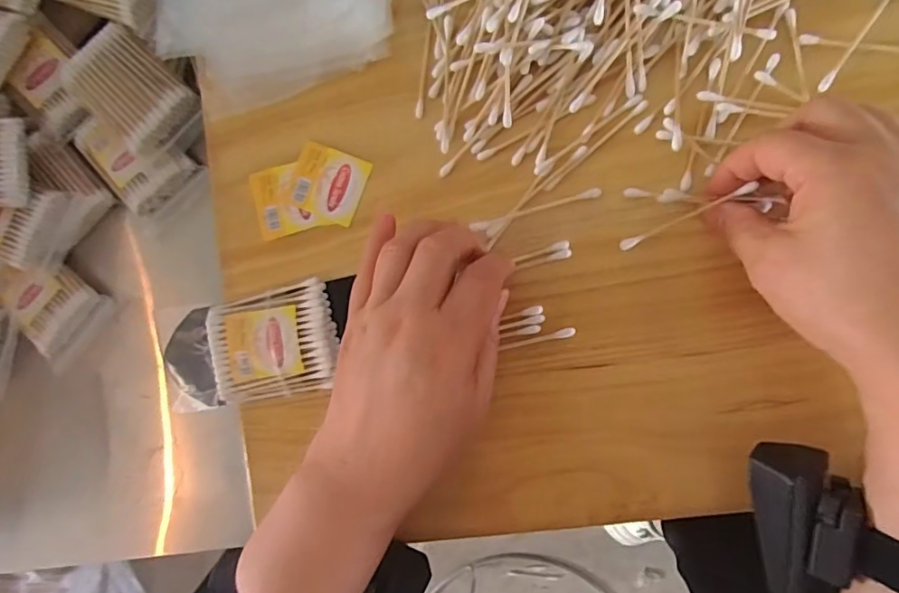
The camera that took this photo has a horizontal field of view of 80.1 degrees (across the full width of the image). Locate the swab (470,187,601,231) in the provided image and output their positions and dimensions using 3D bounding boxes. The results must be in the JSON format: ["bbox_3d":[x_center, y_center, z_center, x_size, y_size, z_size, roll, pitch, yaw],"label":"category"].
[{"bbox_3d":[0.048,-0.048,0.299,0.073,0.004,0.005,-16,88,3],"label":"swab"}]

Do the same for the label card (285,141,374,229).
[{"bbox_3d":[-0.072,-0.067,0.316,0.042,0.004,0.039,22,93,7],"label":"label card"}]

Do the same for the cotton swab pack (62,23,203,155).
[{"bbox_3d":[-0.220,-0.142,0.365,0.077,0.020,0.056,44,94,5],"label":"cotton swab pack"}]

